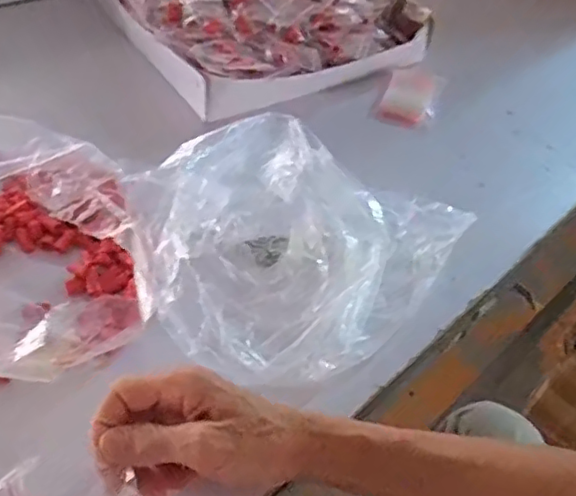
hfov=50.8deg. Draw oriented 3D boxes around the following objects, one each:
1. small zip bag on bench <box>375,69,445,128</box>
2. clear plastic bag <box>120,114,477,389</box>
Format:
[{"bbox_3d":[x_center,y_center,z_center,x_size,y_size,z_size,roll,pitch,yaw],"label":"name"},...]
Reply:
[{"bbox_3d":[0.153,-0.186,0.759,0.068,0.034,0.093,20,47,12],"label":"small zip bag on bench"},{"bbox_3d":[0.008,-0.012,0.510,0.213,0.088,0.268,34,51,24],"label":"clear plastic bag"}]

